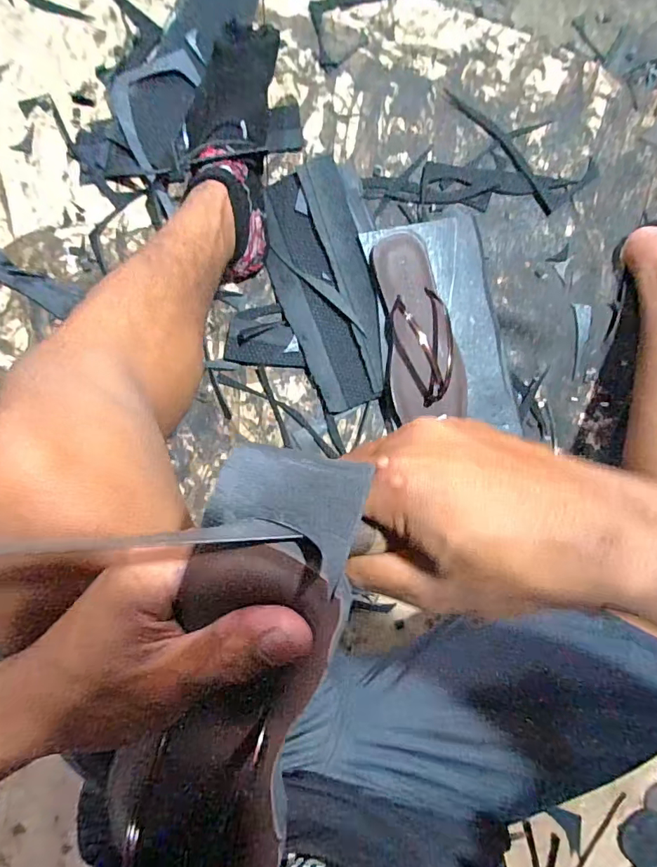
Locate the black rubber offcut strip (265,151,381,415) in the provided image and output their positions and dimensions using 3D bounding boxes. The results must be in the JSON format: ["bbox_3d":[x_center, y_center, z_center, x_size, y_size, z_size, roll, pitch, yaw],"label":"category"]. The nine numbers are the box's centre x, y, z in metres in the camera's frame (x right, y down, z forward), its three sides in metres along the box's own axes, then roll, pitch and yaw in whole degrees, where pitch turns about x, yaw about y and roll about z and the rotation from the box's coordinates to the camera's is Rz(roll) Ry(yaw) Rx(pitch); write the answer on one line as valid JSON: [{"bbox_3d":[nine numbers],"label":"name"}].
[{"bbox_3d":[-0.001,-0.169,0.539,0.106,0.017,0.271,-18,92,-2],"label":"black rubber offcut strip"}]

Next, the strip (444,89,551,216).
[{"bbox_3d":[0.210,-0.344,0.558,0.024,0.004,0.189,-41,91,-3],"label":"strip"}]

